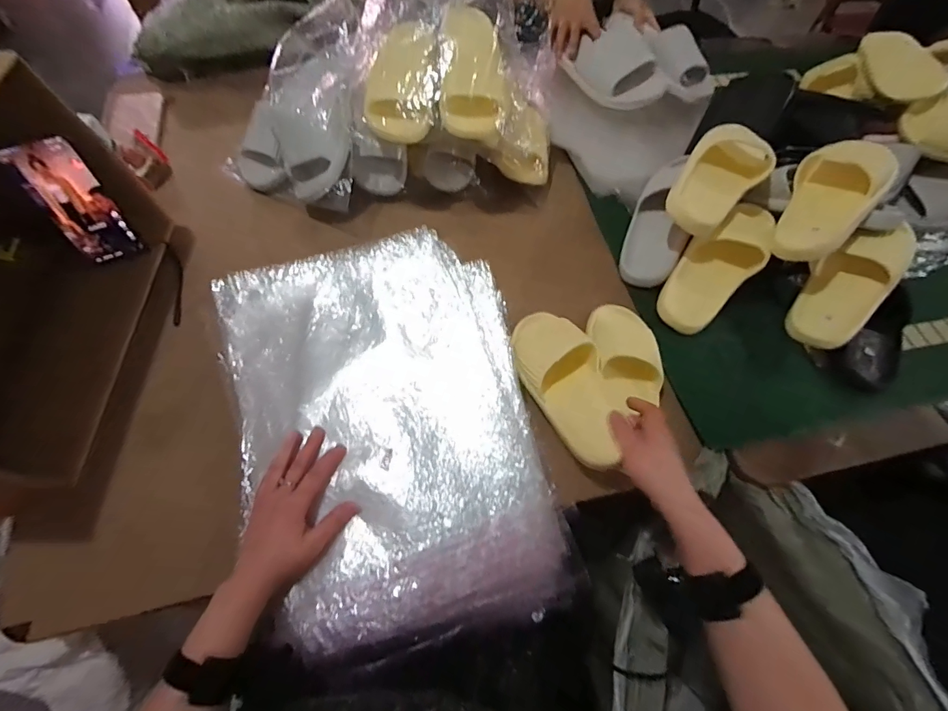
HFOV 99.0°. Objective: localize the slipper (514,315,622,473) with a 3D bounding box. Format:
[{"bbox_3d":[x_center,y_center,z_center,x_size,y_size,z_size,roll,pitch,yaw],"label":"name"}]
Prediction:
[{"bbox_3d":[0.122,0.036,0.539,0.106,0.058,0.226,-17,68,-11],"label":"slipper"}]

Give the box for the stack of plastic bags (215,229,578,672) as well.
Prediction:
[{"bbox_3d":[-0.111,0.070,0.506,0.354,0.069,0.499,-9,66,-7],"label":"stack of plastic bags"}]

